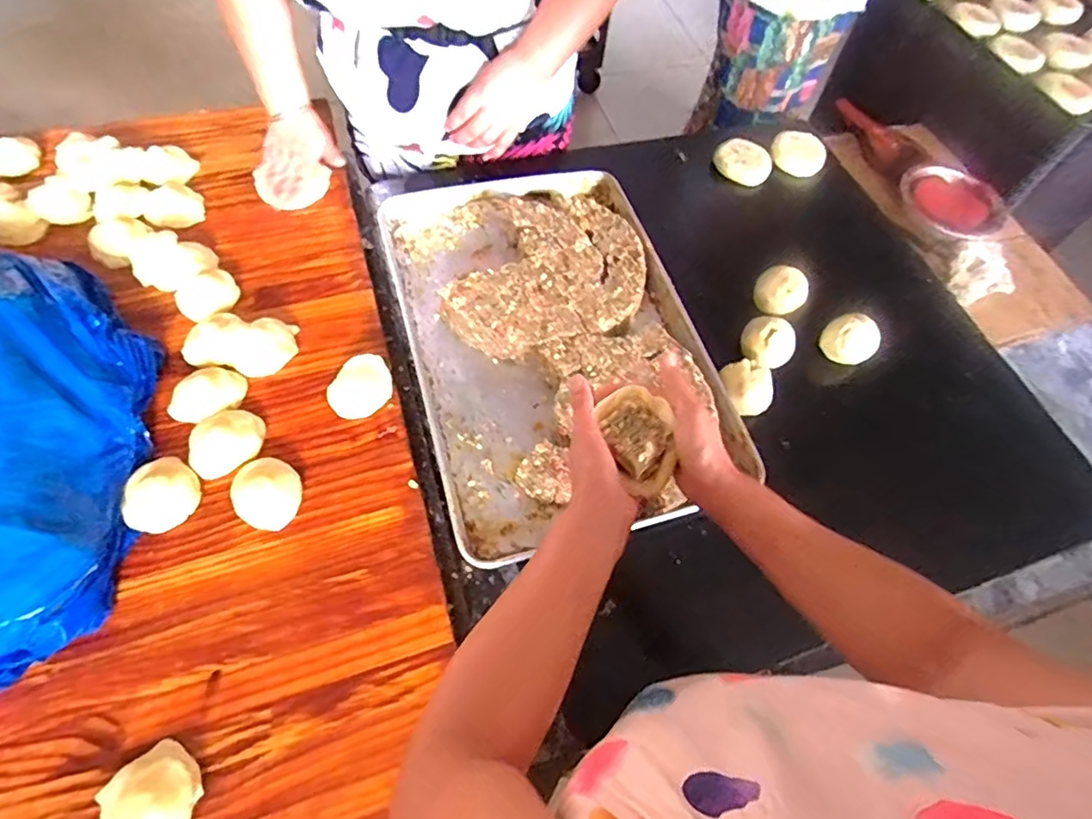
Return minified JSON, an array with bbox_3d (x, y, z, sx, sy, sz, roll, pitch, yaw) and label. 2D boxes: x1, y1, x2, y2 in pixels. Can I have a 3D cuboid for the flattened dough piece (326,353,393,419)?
[{"bbox_3d":[-0.241,-0.030,0.734,0.080,0.045,0.066,-13,63,-12],"label":"flattened dough piece"}]

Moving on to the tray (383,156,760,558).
[{"bbox_3d":[0.007,-0.118,0.821,0.396,0.065,0.585,-13,63,-11],"label":"tray"}]

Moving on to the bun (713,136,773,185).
[{"bbox_3d":[0.370,-0.466,1.075,0.106,0.047,0.075,37,65,14],"label":"bun"}]

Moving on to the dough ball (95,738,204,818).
[{"bbox_3d":[-0.360,0.355,0.513,0.079,0.028,0.085,2,61,-3],"label":"dough ball"}]

